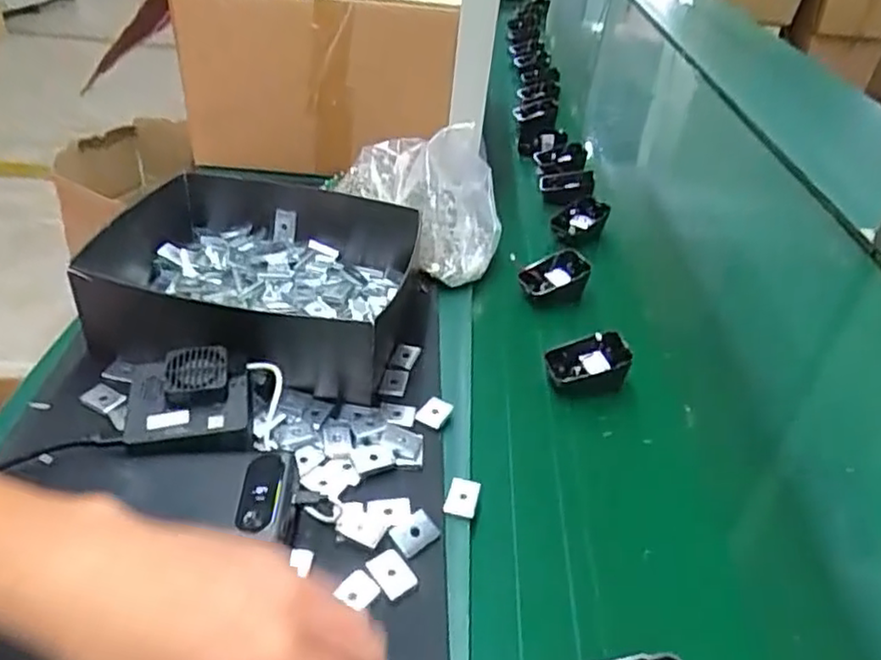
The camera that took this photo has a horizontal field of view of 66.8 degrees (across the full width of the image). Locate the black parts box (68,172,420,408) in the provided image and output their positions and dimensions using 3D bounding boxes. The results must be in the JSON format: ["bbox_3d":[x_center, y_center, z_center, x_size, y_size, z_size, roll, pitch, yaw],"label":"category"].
[{"bbox_3d":[-0.163,-0.040,0.580,0.258,0.118,0.219,3,30,11],"label":"black parts box"}]

